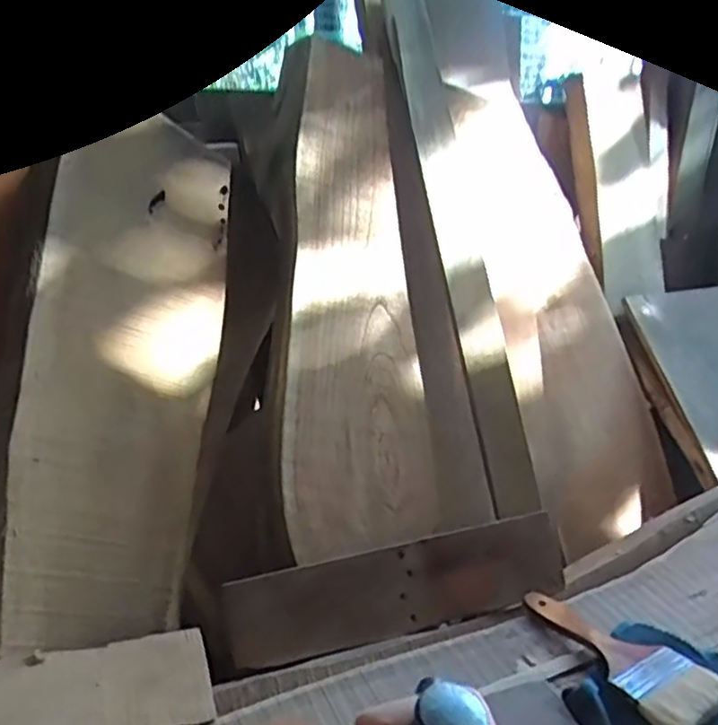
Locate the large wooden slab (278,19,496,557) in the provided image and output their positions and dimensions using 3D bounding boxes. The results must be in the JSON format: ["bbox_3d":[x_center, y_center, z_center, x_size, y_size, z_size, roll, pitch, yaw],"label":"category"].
[{"bbox_3d":[0.017,-0.089,0.754,0.220,0.549,0.034,-2,-9,-12],"label":"large wooden slab"}]

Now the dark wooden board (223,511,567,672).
[{"bbox_3d":[0.049,0.225,0.682,0.348,0.089,0.030,-8,-7,-19],"label":"dark wooden board"}]

